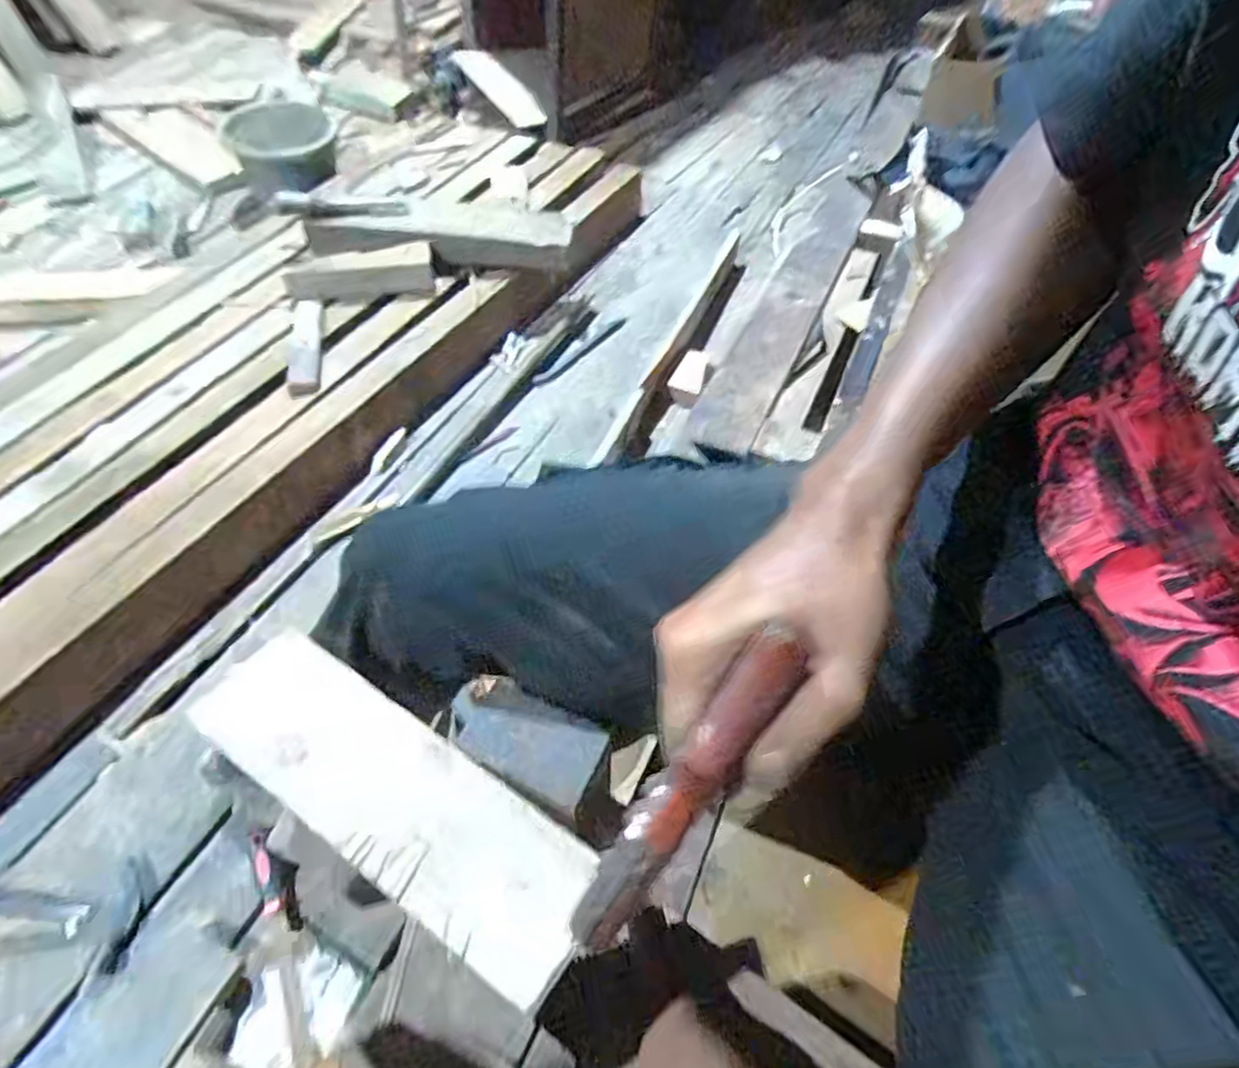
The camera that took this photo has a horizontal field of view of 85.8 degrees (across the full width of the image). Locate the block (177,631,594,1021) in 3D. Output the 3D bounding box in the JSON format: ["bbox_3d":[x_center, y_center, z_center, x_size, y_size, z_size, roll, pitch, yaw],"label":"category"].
[{"bbox_3d":[-0.145,0.156,0.415,0.286,0.011,0.084,29,57,20],"label":"block"}]

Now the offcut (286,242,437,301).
[{"bbox_3d":[-0.533,-0.539,1.374,0.284,0.097,0.043,-19,55,-15],"label":"offcut"}]

